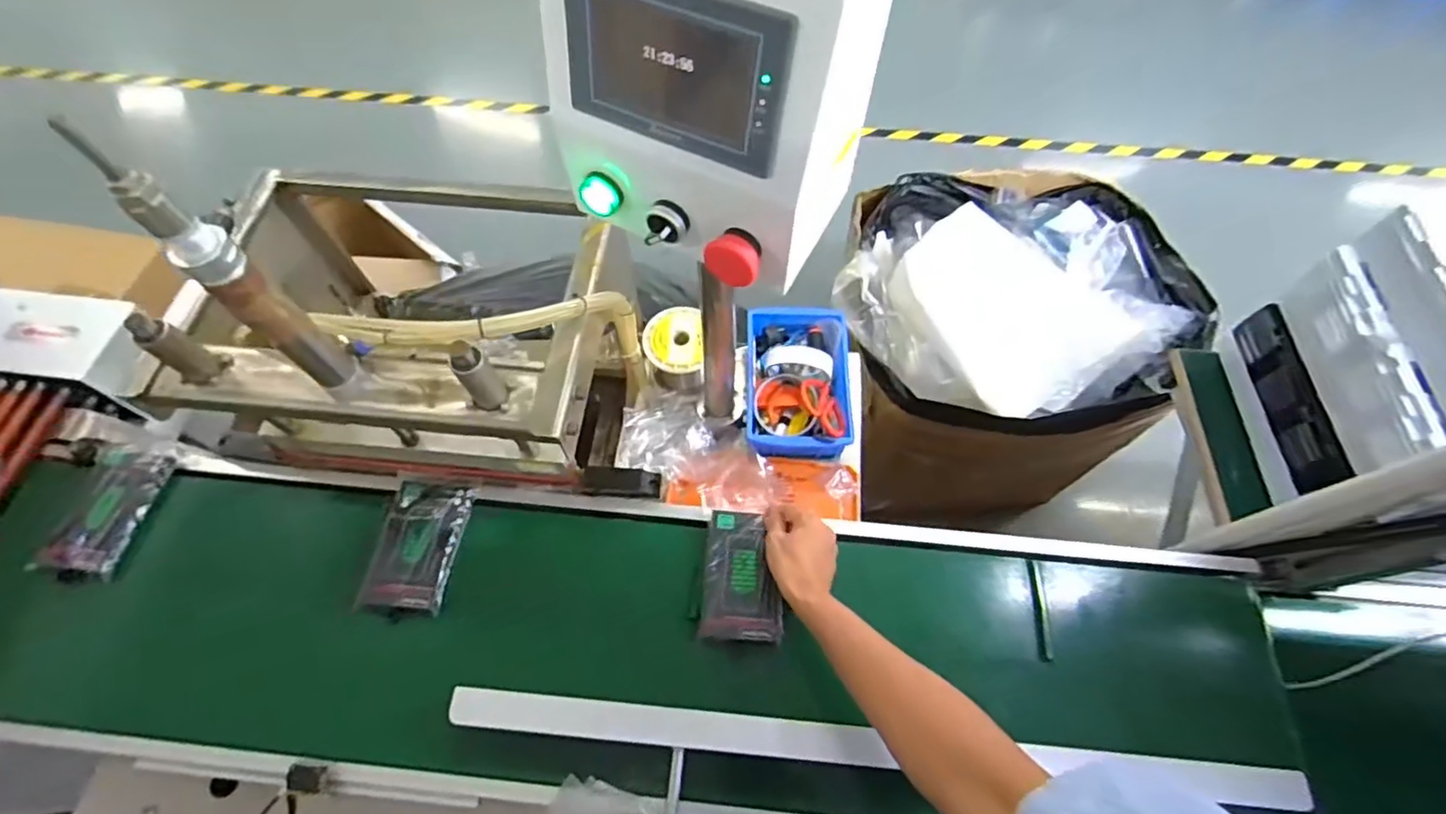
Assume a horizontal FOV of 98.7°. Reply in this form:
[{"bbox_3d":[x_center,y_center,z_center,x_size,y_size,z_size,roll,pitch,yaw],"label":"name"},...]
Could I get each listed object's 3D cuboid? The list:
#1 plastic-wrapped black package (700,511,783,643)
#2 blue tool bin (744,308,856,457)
[{"bbox_3d":[0.022,0.174,0.651,0.080,0.014,0.132,4,63,1],"label":"plastic-wrapped black package"},{"bbox_3d":[0.100,-0.038,0.826,0.132,0.076,0.207,1,63,0],"label":"blue tool bin"}]

